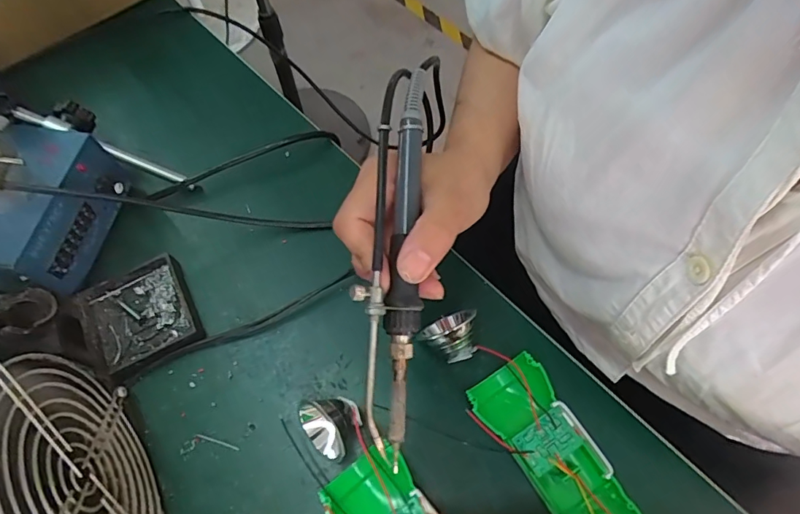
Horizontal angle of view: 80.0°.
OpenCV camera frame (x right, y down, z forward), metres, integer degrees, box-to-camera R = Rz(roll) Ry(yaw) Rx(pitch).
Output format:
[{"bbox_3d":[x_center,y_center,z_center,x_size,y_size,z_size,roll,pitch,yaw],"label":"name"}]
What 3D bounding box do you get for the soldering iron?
[{"bbox_3d":[0.000,-0.008,0.256,0.039,0.032,0.211,4,81,-2],"label":"soldering iron"}]

